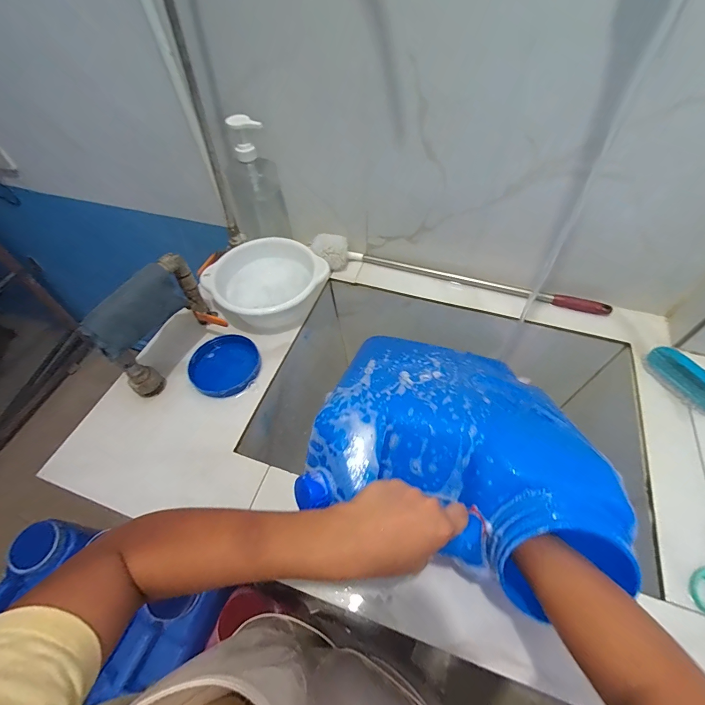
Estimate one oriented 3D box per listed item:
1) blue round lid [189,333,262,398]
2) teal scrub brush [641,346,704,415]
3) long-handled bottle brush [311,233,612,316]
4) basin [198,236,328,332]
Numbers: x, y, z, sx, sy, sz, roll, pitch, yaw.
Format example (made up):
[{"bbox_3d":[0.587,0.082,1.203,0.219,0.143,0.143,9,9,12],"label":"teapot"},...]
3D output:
[{"bbox_3d":[-0.227,0.022,0.627,0.118,0.024,0.118,-1,54,2],"label":"blue round lid"},{"bbox_3d":[0.534,0.043,0.564,0.049,0.033,0.121,-28,58,-16],"label":"teal scrub brush"},{"bbox_3d":[0.202,-0.155,0.703,0.590,0.073,0.081,13,56,12],"label":"long-handled bottle brush"},{"bbox_3d":[-0.169,-0.127,0.695,0.199,0.089,0.193,-1,54,2],"label":"basin"}]

